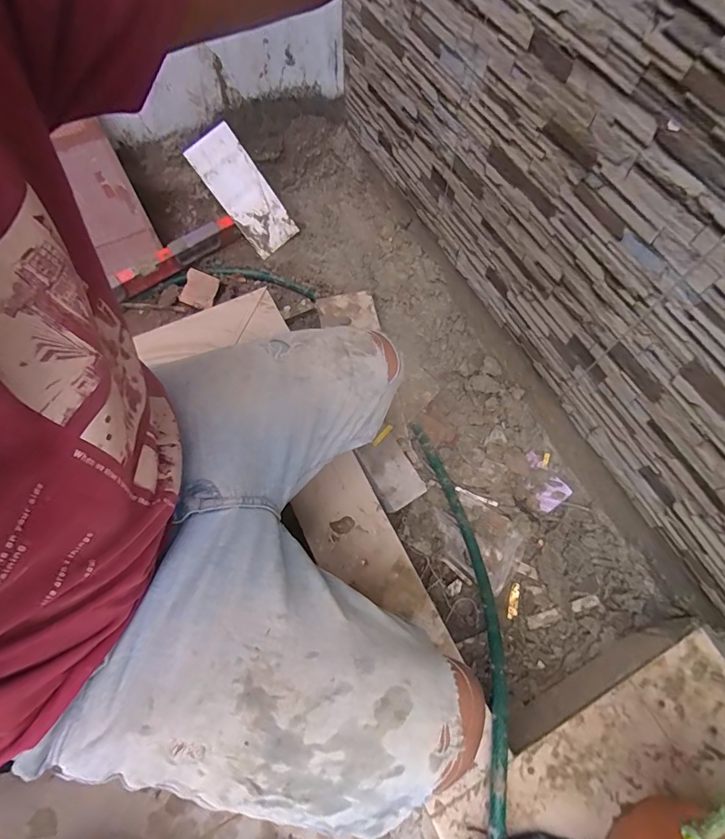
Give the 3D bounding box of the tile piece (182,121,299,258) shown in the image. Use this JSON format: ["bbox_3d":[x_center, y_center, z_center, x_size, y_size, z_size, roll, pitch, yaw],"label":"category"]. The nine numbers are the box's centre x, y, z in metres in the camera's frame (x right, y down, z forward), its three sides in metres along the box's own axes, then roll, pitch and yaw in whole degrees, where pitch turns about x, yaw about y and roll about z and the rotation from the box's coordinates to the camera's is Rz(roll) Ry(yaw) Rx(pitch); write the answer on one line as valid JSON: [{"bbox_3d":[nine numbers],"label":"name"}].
[{"bbox_3d":[-0.259,-0.494,0.928,0.110,0.250,0.015,-42,29,-4],"label":"tile piece"}]

